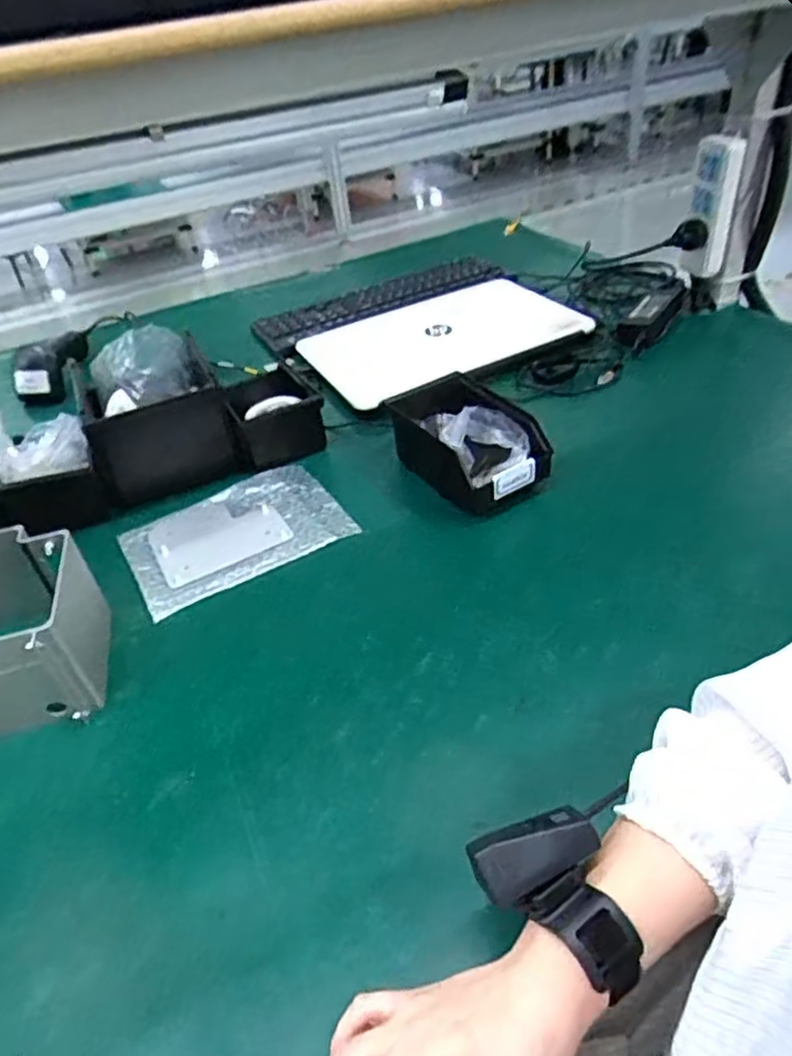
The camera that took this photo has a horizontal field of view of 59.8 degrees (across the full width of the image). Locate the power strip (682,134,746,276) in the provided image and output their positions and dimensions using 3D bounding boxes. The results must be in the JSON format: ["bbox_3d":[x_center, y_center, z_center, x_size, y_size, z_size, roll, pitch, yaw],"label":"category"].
[{"bbox_3d":[0.450,-0.454,0.983,0.060,0.171,0.041,11,42,21],"label":"power strip"}]

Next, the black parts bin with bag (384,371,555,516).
[{"bbox_3d":[0.071,-0.101,0.765,0.117,0.070,0.198,-23,41,-18],"label":"black parts bin with bag"}]

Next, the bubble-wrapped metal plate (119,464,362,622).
[{"bbox_3d":[-0.171,0.002,0.734,0.219,0.006,0.152,-24,42,-19],"label":"bubble-wrapped metal plate"}]

